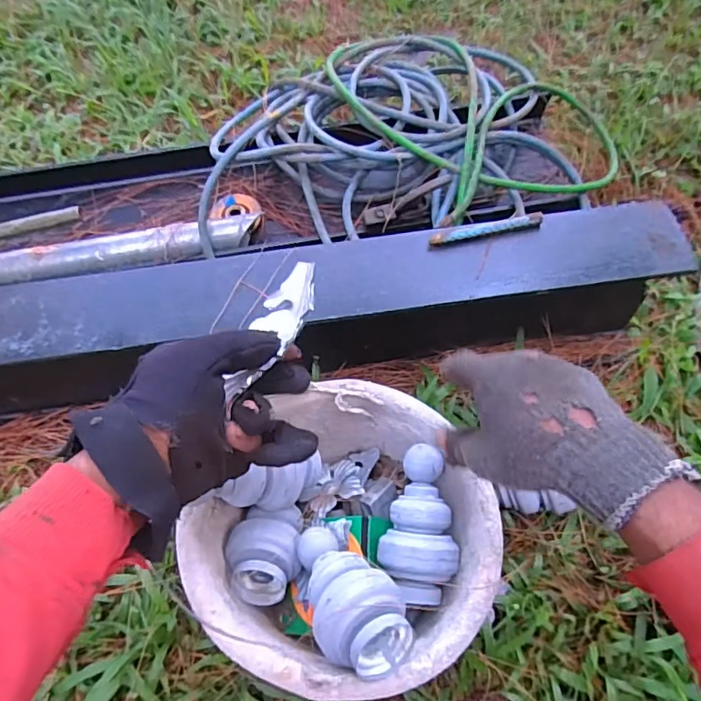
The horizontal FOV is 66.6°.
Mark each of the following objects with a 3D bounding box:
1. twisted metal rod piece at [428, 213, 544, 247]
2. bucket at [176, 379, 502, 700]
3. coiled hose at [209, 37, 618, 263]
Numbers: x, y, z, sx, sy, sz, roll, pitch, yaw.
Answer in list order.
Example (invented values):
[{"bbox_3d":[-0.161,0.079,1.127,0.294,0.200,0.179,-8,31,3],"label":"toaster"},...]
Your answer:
[{"bbox_3d":[0.149,-0.131,0.581,0.126,0.014,0.011,-12,61,-7],"label":"twisted metal rod piece"},{"bbox_3d":[0.002,0.183,0.526,0.251,0.190,0.261,33,68,18],"label":"bucket"},{"bbox_3d":[0.096,-0.314,0.799,0.609,0.121,0.358,-2,62,1],"label":"coiled hose"}]

